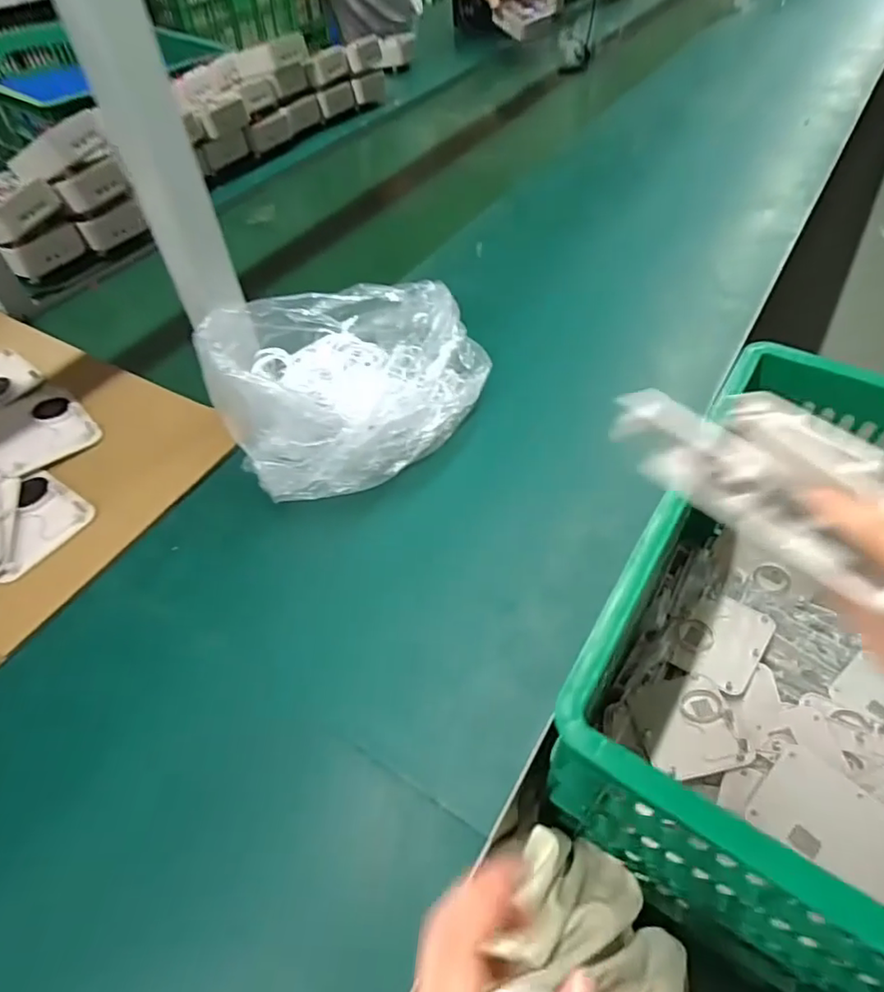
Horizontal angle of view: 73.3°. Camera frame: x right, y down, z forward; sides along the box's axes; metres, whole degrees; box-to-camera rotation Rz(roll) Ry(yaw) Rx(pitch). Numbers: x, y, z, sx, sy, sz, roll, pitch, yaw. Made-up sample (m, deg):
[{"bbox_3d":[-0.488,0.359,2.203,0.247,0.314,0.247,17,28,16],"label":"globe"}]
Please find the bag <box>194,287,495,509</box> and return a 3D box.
[{"bbox_3d":[-0.077,-0.118,0.589,0.269,0.130,0.190,-34,57,-23],"label":"bag"}]

